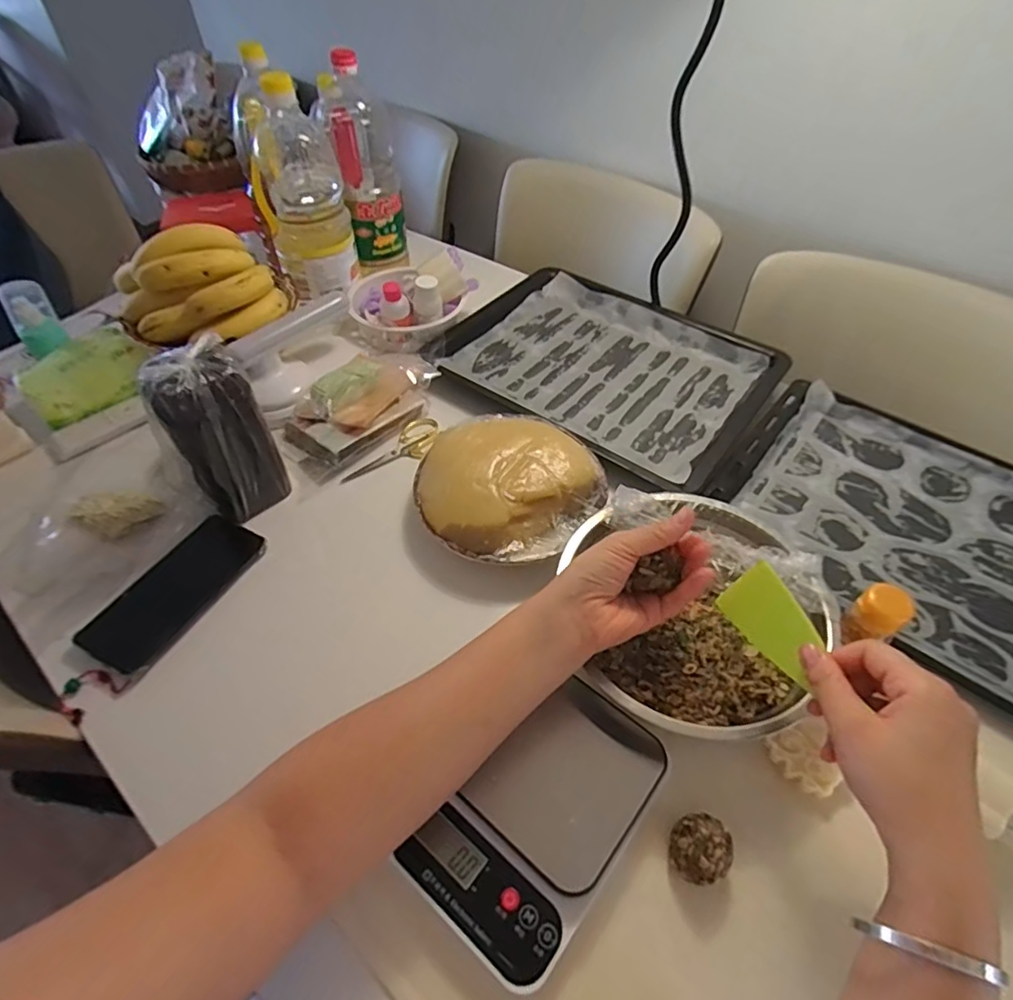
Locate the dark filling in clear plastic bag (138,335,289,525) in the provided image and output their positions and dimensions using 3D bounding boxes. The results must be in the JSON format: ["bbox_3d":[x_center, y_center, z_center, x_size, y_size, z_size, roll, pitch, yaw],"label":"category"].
[{"bbox_3d":[-0.273,-0.059,0.551,0.077,0.180,0.064,-31,56,-23],"label":"dark filling in clear plastic bag"}]

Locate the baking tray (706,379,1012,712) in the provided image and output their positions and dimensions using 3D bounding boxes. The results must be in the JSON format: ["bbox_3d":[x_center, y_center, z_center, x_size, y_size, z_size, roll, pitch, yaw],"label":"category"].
[{"bbox_3d":[0.437,0.032,0.580,0.398,0.024,0.288,36,59,26],"label":"baking tray"}]

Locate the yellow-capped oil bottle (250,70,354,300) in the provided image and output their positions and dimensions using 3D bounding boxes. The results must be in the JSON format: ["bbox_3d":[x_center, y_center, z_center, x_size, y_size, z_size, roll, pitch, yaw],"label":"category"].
[{"bbox_3d":[-0.263,-0.390,0.731,0.107,0.226,0.084,-13,51,-13],"label":"yellow-capped oil bottle"}]

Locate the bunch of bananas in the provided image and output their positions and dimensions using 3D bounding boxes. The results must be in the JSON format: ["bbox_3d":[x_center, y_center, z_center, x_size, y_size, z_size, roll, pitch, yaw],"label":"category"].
[{"bbox_3d":[-0.368,-0.264,0.688,0.194,0.101,0.128,-16,51,-15],"label":"bunch of bananas"}]

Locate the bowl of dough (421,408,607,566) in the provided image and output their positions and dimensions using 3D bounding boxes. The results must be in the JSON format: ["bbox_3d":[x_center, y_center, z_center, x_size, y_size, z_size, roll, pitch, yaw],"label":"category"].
[{"bbox_3d":[0.003,-0.010,0.588,0.179,0.064,0.173,0,50,0],"label":"bowl of dough"}]

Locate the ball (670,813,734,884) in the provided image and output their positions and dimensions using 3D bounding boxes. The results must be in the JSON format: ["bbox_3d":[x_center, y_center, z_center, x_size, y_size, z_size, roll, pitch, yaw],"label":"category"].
[{"bbox_3d":[0.132,0.238,0.388,0.037,0.037,0.038,0,50,0],"label":"ball"}]

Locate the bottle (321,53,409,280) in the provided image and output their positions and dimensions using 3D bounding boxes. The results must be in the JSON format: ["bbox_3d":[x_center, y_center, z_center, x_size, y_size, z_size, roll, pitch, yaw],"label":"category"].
[{"bbox_3d":[-0.207,-0.469,0.806,0.095,0.260,0.096,0,50,0],"label":"bottle"}]

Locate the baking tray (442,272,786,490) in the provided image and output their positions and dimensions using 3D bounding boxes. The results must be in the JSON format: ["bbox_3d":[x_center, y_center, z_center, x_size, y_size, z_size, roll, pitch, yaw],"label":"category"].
[{"bbox_3d":[0.128,-0.174,0.746,0.387,0.034,0.317,31,57,24],"label":"baking tray"}]

